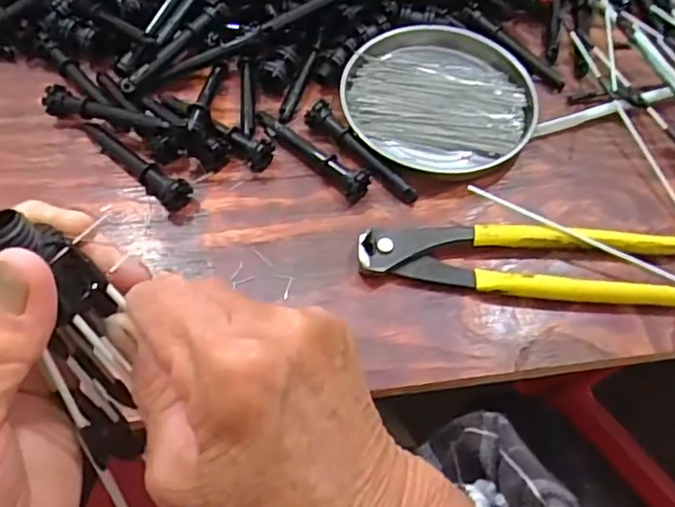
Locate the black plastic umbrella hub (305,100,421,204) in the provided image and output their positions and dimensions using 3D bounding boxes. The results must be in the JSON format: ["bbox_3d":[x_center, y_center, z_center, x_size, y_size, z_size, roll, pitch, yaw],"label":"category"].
[{"bbox_3d":[0.016,-0.067,0.411,0.015,0.014,0.096,-39,71,-19],"label":"black plastic umbrella hub"}]

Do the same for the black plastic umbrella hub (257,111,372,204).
[{"bbox_3d":[-0.018,-0.069,0.409,0.093,0.018,0.020,40,69,16],"label":"black plastic umbrella hub"}]

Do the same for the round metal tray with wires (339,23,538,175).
[{"bbox_3d":[0.073,-0.114,0.438,0.132,0.013,0.121,1,64,-2],"label":"round metal tray with wires"}]

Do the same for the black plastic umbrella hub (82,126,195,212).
[{"bbox_3d":[-0.134,-0.060,0.399,0.090,0.021,0.020,36,68,14],"label":"black plastic umbrella hub"}]

